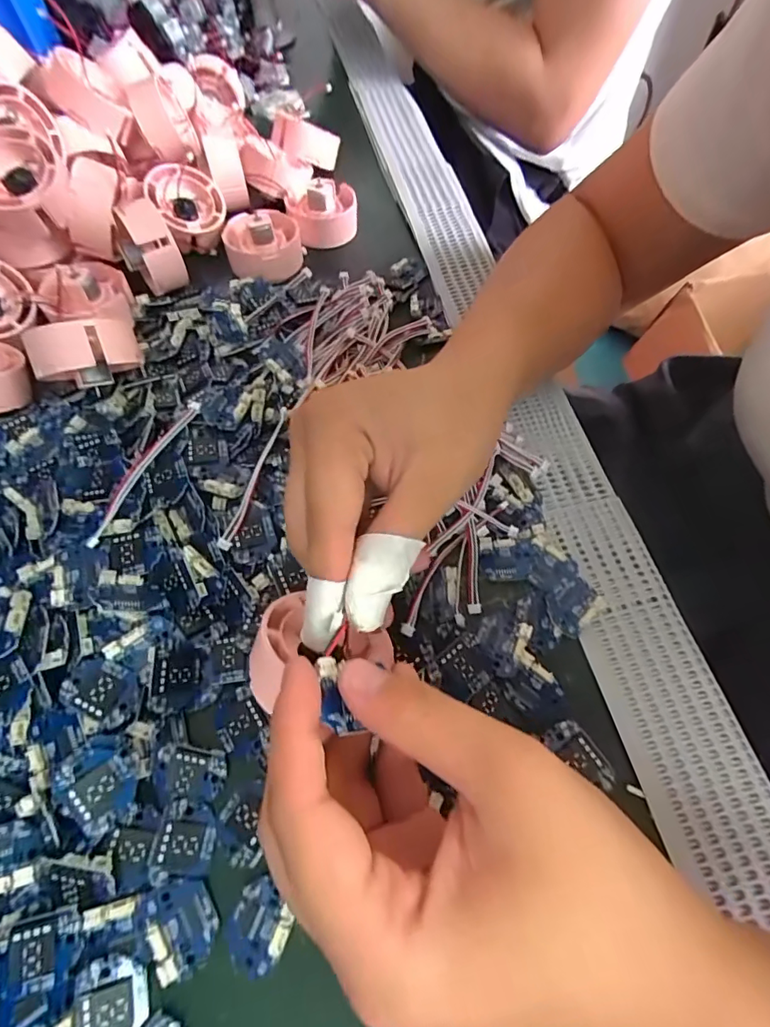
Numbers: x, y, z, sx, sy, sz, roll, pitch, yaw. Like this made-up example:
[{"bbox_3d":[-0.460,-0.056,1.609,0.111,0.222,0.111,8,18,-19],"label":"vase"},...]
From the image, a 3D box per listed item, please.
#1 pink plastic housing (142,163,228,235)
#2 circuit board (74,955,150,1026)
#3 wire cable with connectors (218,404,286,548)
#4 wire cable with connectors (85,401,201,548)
[{"bbox_3d":[-0.143,-0.222,0.347,0.052,0.017,0.051,4,78,-26],"label":"pink plastic housing"},{"bbox_3d":[-0.093,0.168,0.164,0.023,0.004,0.028,-14,62,-6],"label":"circuit board"},{"bbox_3d":[-0.065,-0.021,0.250,0.008,0.010,0.088,12,63,8],"label":"wire cable with connectors"},{"bbox_3d":[-0.119,-0.022,0.241,0.009,0.009,0.088,21,64,12],"label":"wire cable with connectors"}]

